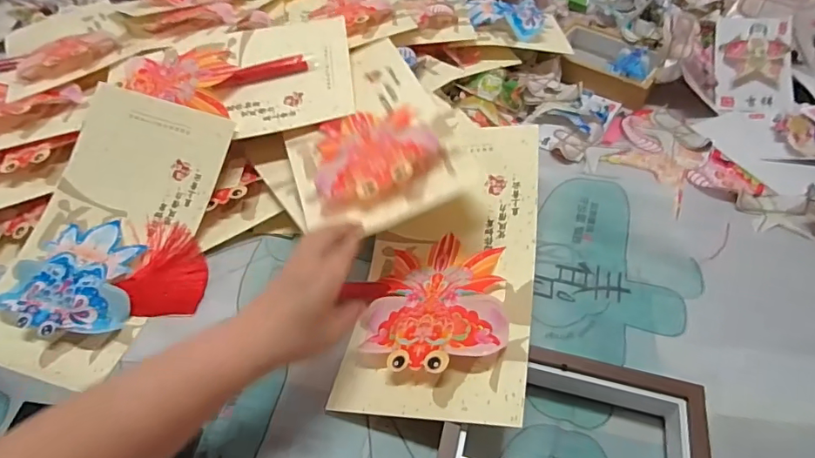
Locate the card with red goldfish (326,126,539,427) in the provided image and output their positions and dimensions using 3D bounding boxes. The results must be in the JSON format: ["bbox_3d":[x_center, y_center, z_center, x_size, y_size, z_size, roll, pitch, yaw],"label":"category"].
[{"bbox_3d":[0.038,0.027,0.490,0.168,0.029,0.312,-3,52,22],"label":"card with red goldfish"}]

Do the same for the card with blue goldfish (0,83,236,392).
[{"bbox_3d":[-0.321,0.001,0.537,0.186,0.044,0.318,15,70,2],"label":"card with blue goldfish"}]

